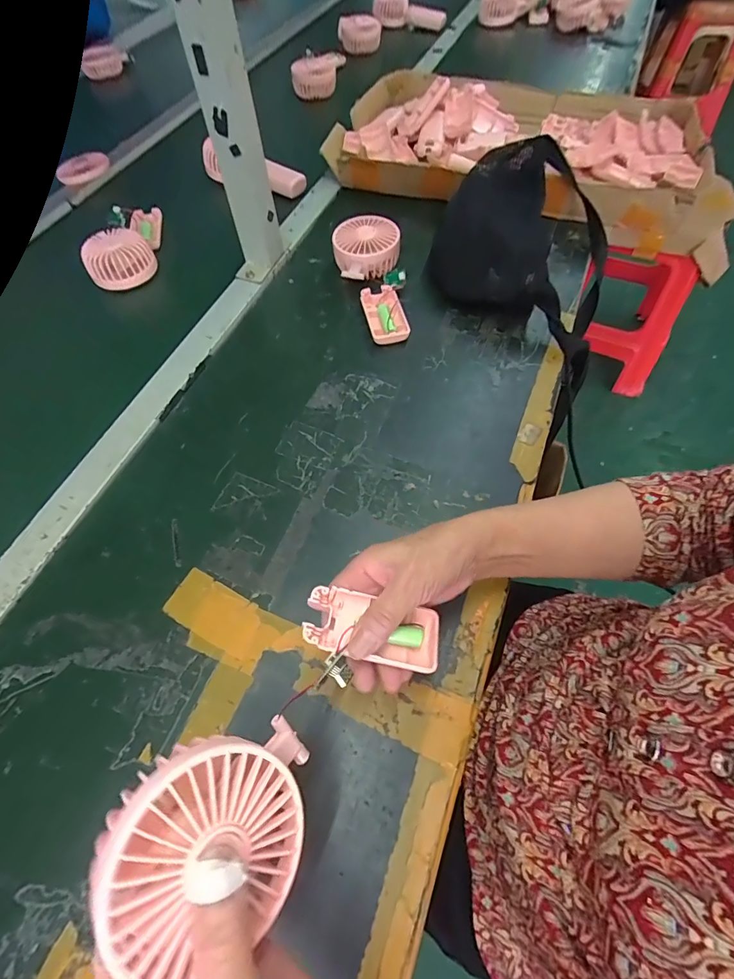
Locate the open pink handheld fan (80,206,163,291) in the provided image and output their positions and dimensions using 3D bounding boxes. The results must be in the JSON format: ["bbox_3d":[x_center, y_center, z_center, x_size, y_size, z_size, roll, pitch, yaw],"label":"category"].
[{"bbox_3d":[-0.346,-0.359,0.616,0.083,0.047,0.174,-12,60,-3],"label":"open pink handheld fan"}]

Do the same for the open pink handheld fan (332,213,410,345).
[{"bbox_3d":[0.005,-0.270,0.547,0.082,0.046,0.200,-6,60,0],"label":"open pink handheld fan"}]

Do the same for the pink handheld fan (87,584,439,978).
[{"bbox_3d":[-0.038,0.130,0.243,0.086,0.049,0.217,32,34,19],"label":"pink handheld fan"}]

